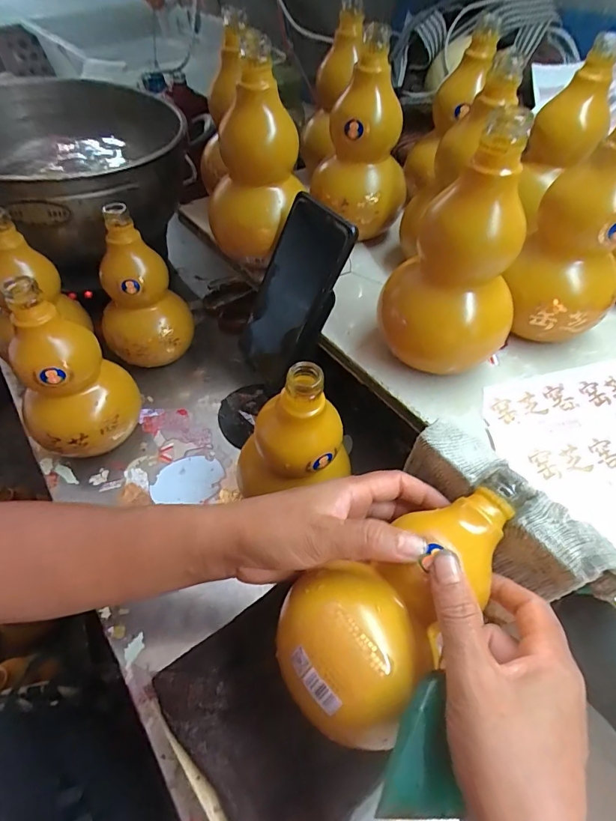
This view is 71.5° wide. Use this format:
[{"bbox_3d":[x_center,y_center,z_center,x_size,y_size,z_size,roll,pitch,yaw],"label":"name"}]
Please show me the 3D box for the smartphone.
[{"bbox_3d":[-0.018,-0.104,0.406,0.016,0.181,0.076,-19,61,-43],"label":"smartphone"}]

